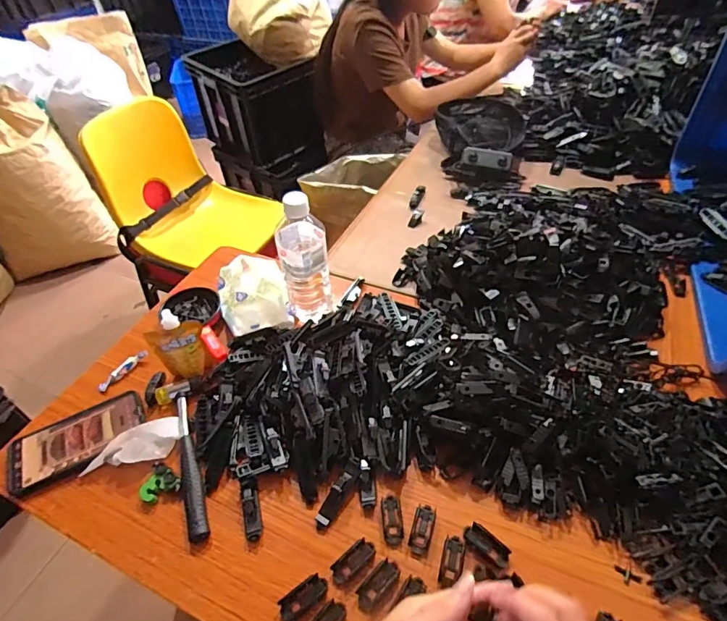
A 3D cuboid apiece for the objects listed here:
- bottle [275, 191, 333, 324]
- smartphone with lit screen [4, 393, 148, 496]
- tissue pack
[{"bbox_3d":[-0.084,-0.069,0.652,0.069,0.207,0.071,-11,46,-5],"label":"bottle"},{"bbox_3d":[-0.364,0.162,0.578,0.158,0.017,0.085,-21,53,-16],"label":"smartphone with lit screen"},{"bbox_3d":[-0.176,-0.032,0.726,0.103,0.056,0.148,-16,47,-10],"label":"tissue pack"}]

